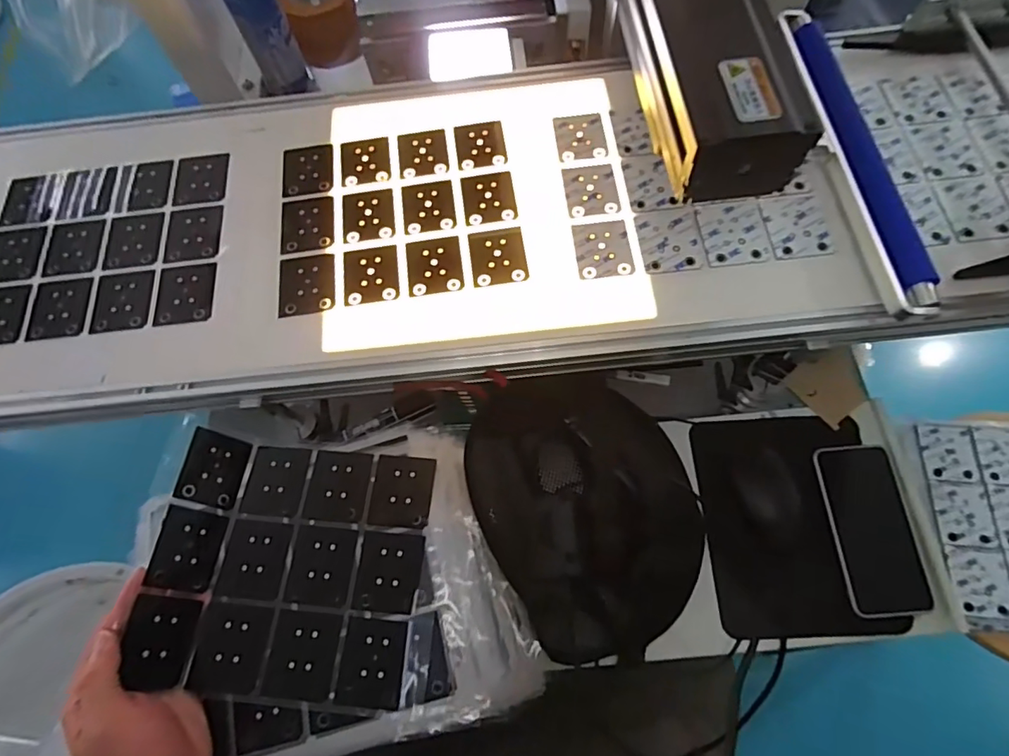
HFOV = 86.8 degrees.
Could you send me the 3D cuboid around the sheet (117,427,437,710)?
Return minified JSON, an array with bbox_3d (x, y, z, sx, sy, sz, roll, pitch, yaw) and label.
[{"bbox_3d":[-0.176,0.166,0.454,0.221,0.050,0.220,5,67,4],"label":"sheet"}]

